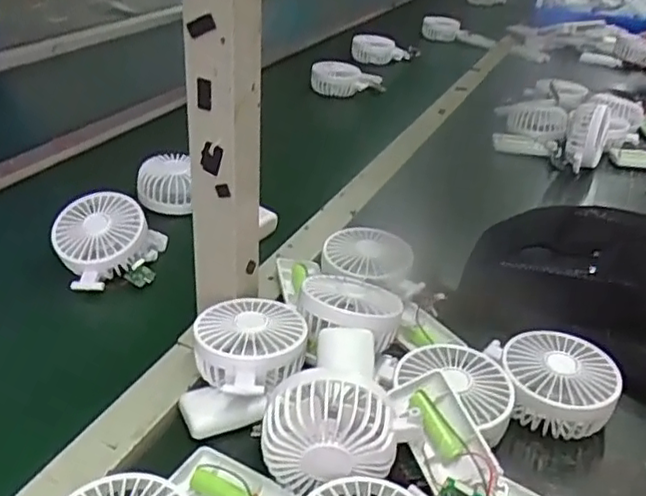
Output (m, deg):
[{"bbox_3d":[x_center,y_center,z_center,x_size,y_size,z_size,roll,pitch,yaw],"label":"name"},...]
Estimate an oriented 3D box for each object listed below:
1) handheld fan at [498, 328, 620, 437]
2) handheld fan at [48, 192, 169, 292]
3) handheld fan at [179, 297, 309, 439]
[{"bbox_3d":[0.182,0.107,0.506,0.081,0.046,0.082,3,32,-2],"label":"handheld fan"},{"bbox_3d":[-0.213,-0.001,0.650,0.099,0.060,0.105,-13,60,-7],"label":"handheld fan"},{"bbox_3d":[-0.059,0.087,0.502,0.087,0.053,0.107,4,32,0],"label":"handheld fan"}]

